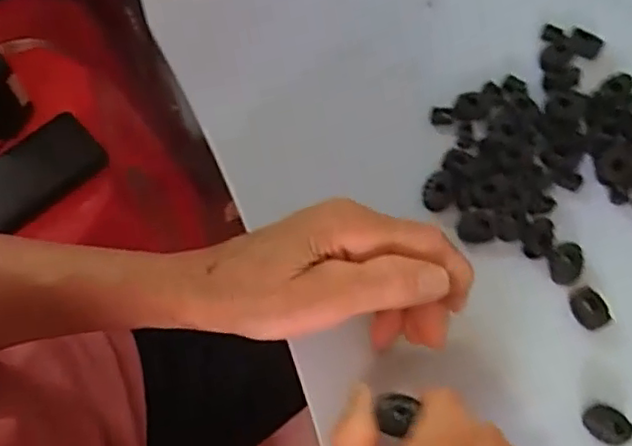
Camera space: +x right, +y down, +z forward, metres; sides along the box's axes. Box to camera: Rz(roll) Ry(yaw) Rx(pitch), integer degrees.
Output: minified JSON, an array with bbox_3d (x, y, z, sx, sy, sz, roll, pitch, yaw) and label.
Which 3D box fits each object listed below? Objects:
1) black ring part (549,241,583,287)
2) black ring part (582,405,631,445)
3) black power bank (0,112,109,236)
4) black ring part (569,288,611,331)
[{"bbox_3d":[0.132,0.021,0.326,0.016,0.006,0.022,11,68,7],"label":"black ring part"},{"bbox_3d":[0.139,0.096,0.295,0.021,0.006,0.016,31,72,14],"label":"black ring part"},{"bbox_3d":[-0.298,-0.041,0.632,0.175,0.021,0.069,-30,104,11],"label":"black power bank"},{"bbox_3d":[0.140,0.044,0.316,0.016,0.008,0.020,-15,68,-4],"label":"black ring part"}]

